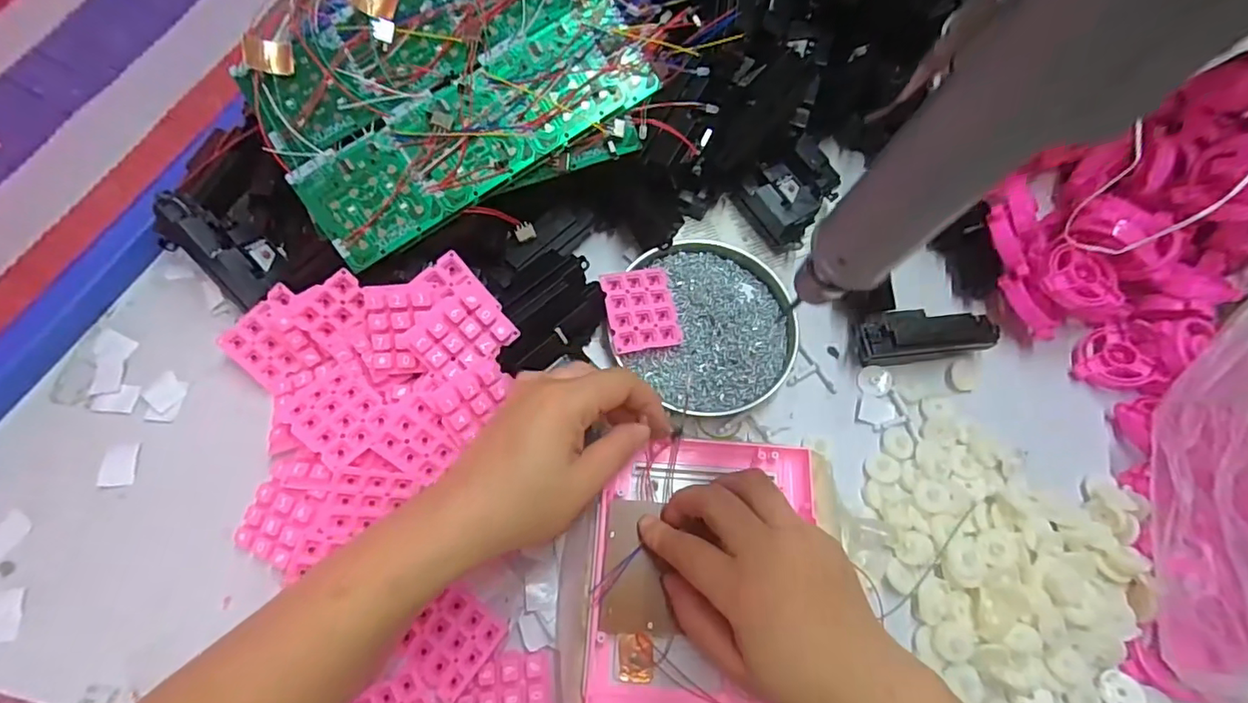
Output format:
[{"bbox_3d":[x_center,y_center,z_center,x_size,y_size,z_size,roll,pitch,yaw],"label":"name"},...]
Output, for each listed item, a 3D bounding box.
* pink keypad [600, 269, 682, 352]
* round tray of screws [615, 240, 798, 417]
[{"bbox_3d":[0.013,-0.031,0.402,0.050,0.004,0.059,-9,79,-14],"label":"pink keypad"},{"bbox_3d":[0.065,-0.017,0.415,0.120,0.017,0.129,1,70,-2],"label":"round tray of screws"}]

